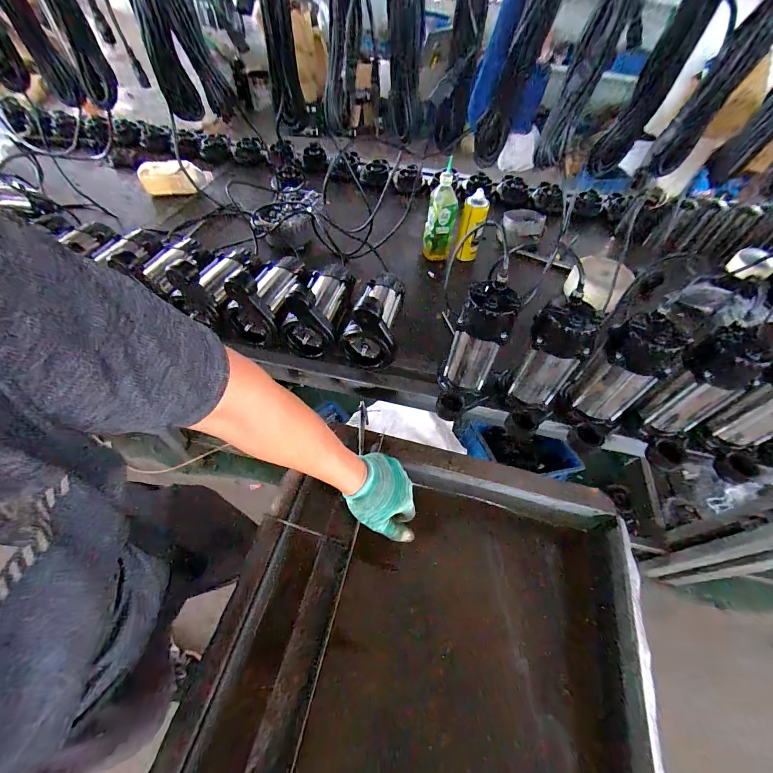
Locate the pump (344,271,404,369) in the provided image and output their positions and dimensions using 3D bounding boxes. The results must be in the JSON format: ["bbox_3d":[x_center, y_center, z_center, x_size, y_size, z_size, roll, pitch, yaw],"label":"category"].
[{"bbox_3d":[-0.019,-0.177,0.757,0.104,0.149,0.235,9,54,3],"label":"pump"}]

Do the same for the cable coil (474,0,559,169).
[{"bbox_3d":[0.263,-0.643,0.670,0.084,0.090,0.518,8,10,2],"label":"cable coil"}]

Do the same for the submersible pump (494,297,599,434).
[{"bbox_3d":[0.280,-0.029,0.640,0.115,0.264,0.101,39,61,23],"label":"submersible pump"}]

